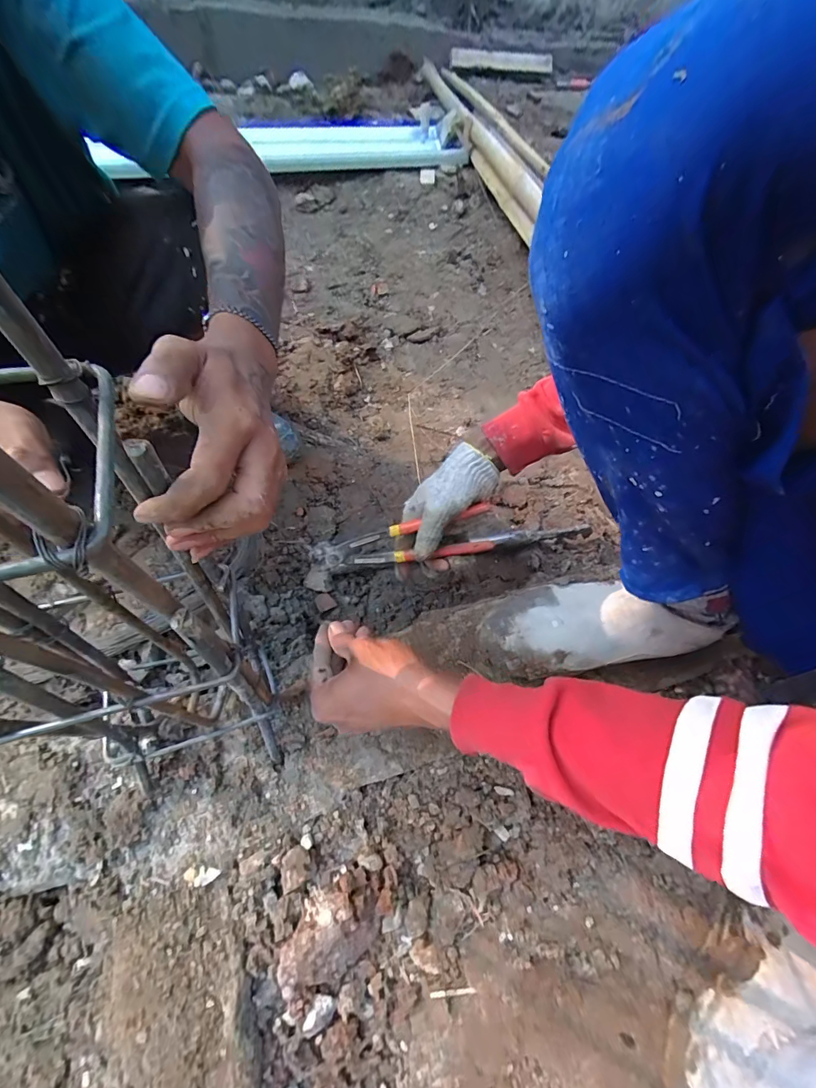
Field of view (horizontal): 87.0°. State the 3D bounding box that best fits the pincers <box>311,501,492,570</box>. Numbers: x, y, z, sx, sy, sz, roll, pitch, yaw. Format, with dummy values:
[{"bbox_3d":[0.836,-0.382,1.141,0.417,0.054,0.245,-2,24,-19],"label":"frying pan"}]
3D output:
[{"bbox_3d":[-0.006,-0.003,0.520,0.216,0.044,0.037,-8,57,-3],"label":"pincers"}]

